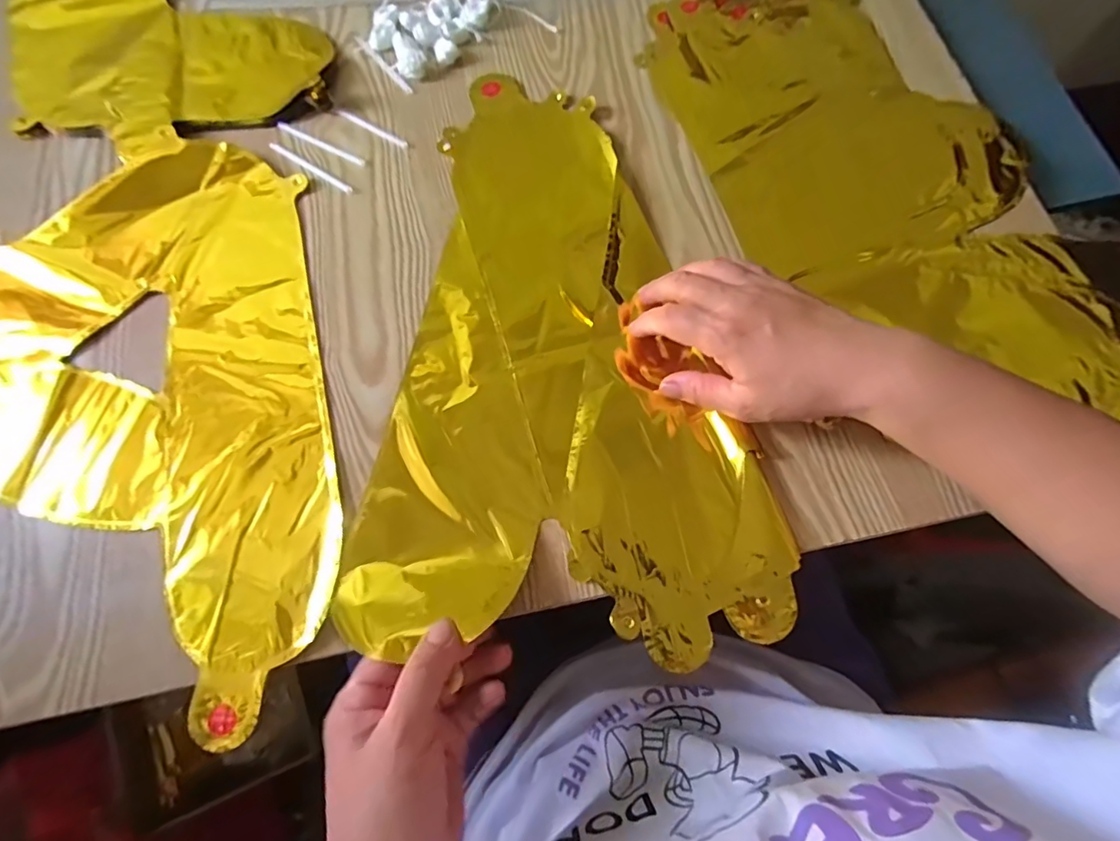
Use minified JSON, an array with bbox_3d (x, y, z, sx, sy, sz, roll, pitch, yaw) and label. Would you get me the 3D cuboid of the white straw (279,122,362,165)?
[{"bbox_3d":[-0.187,-0.217,0.422,0.078,0.004,0.007,25,73,9],"label":"white straw"}]

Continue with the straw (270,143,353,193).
[{"bbox_3d":[-0.191,-0.195,0.414,0.076,0.004,0.006,30,74,10],"label":"straw"}]

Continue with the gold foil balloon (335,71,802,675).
[{"bbox_3d":[0.015,-0.064,0.360,0.247,0.029,0.401,3,71,2],"label":"gold foil balloon"}]

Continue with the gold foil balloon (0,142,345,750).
[{"bbox_3d":[-0.323,0.005,0.345,0.337,0.009,0.384,-13,72,-4],"label":"gold foil balloon"}]

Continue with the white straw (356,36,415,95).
[{"bbox_3d":[-0.146,-0.295,0.445,0.006,0.004,0.079,-38,75,-11],"label":"white straw"}]

